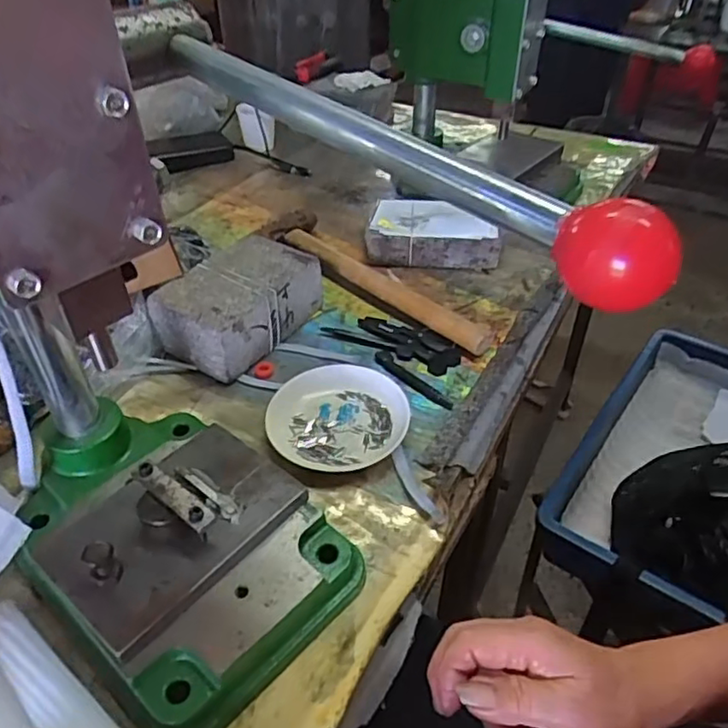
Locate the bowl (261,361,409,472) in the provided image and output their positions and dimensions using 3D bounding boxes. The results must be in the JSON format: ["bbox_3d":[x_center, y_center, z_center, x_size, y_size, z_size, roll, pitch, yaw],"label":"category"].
[{"bbox_3d":[-0.021,0.046,0.539,0.119,0.023,0.103,-10,41,-11],"label":"bowl"}]

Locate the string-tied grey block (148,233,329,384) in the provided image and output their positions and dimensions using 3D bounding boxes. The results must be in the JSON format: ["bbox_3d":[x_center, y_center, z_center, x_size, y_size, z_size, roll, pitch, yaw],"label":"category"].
[{"bbox_3d":[-0.123,-0.061,0.626,0.099,0.063,0.147,26,47,27],"label":"string-tied grey block"}]

